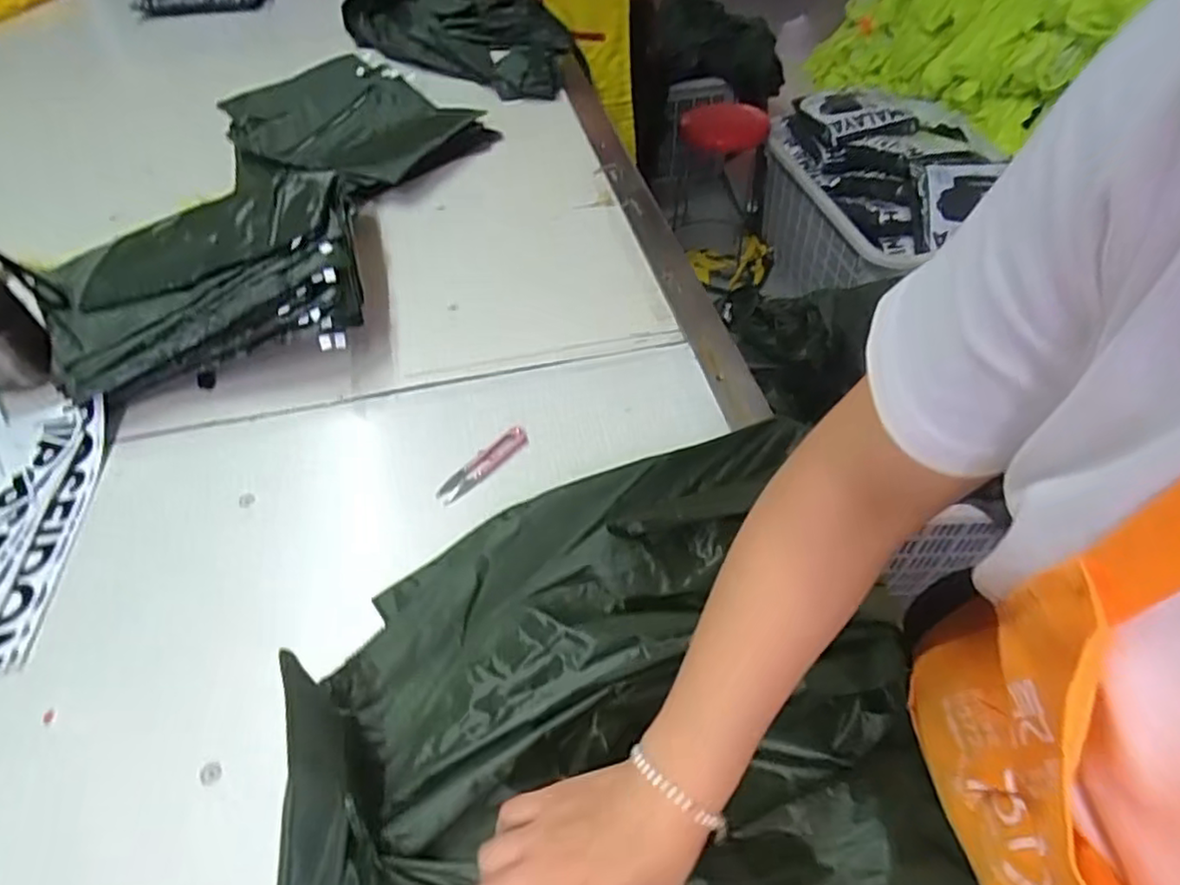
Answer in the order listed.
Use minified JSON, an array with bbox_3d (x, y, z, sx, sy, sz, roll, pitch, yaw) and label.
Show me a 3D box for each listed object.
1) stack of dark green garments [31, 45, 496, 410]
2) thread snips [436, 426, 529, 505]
[{"bbox_3d":[-0.407,-0.346,0.901,0.405,0.106,0.757,3,43,10],"label":"stack of dark green garments"},{"bbox_3d":[-0.100,0.020,0.633,0.027,0.005,0.101,36,59,27],"label":"thread snips"}]

